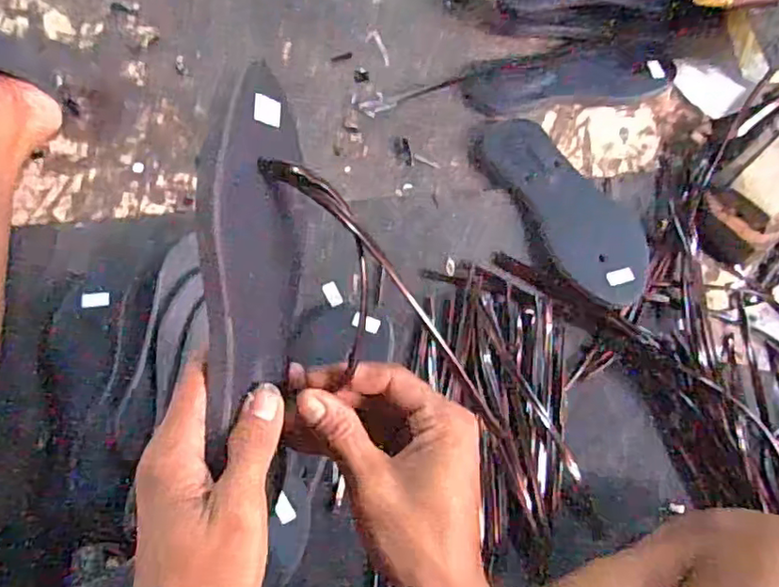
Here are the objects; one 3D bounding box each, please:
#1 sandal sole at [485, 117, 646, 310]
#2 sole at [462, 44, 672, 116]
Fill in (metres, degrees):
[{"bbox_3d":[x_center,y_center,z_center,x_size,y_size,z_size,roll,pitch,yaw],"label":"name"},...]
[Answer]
[{"bbox_3d":[0.177,-0.092,0.626,0.085,0.032,0.234,-32,74,-12],"label":"sandal sole"},{"bbox_3d":[0.199,-0.242,0.677,0.227,0.028,0.064,-7,70,-4],"label":"sole"}]

